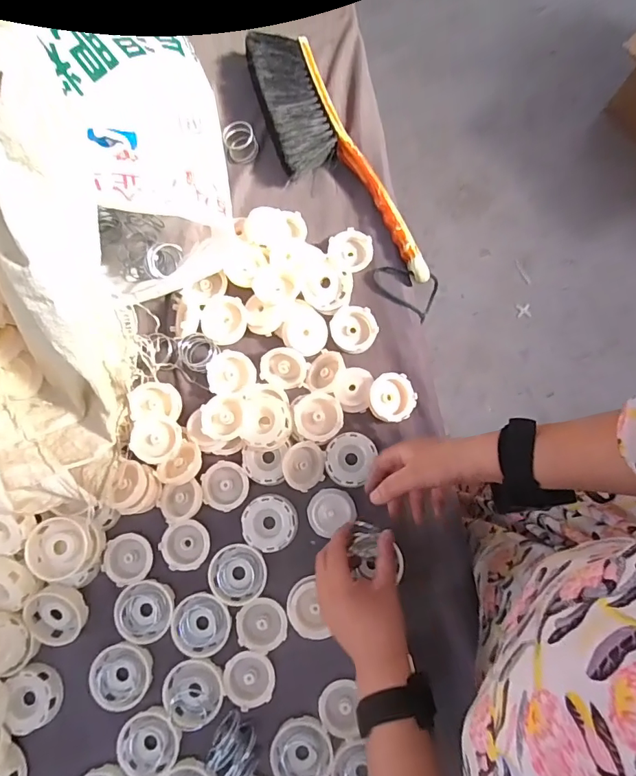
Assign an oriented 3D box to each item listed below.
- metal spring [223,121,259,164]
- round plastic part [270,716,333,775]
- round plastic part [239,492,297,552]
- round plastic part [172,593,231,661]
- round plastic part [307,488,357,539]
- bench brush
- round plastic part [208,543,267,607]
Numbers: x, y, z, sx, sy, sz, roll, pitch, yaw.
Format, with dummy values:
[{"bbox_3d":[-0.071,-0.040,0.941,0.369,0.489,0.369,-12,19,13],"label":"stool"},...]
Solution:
[{"bbox_3d":[-0.097,-0.313,0.582,0.039,0.028,0.036,-11,74,-1],"label":"metal spring"},{"bbox_3d":[-0.016,0.372,0.468,0.061,0.017,0.061,-1,74,2],"label":"round plastic part"},{"bbox_3d":[-0.054,0.148,0.505,0.058,0.012,0.060,-1,74,2],"label":"round plastic part"},{"bbox_3d":[-0.124,0.255,0.493,0.061,0.014,0.061,-1,74,2],"label":"round plastic part"},{"bbox_3d":[0.013,0.135,0.509,0.051,0.016,0.046,-29,75,-6],"label":"round plastic part"},{"bbox_3d":[0.013,-0.274,0.556,0.089,0.068,0.372,-27,75,-5],"label":"bench brush"},{"bbox_3d":[-0.087,0.204,0.501,0.061,0.016,0.061,-1,74,2],"label":"round plastic part"}]

